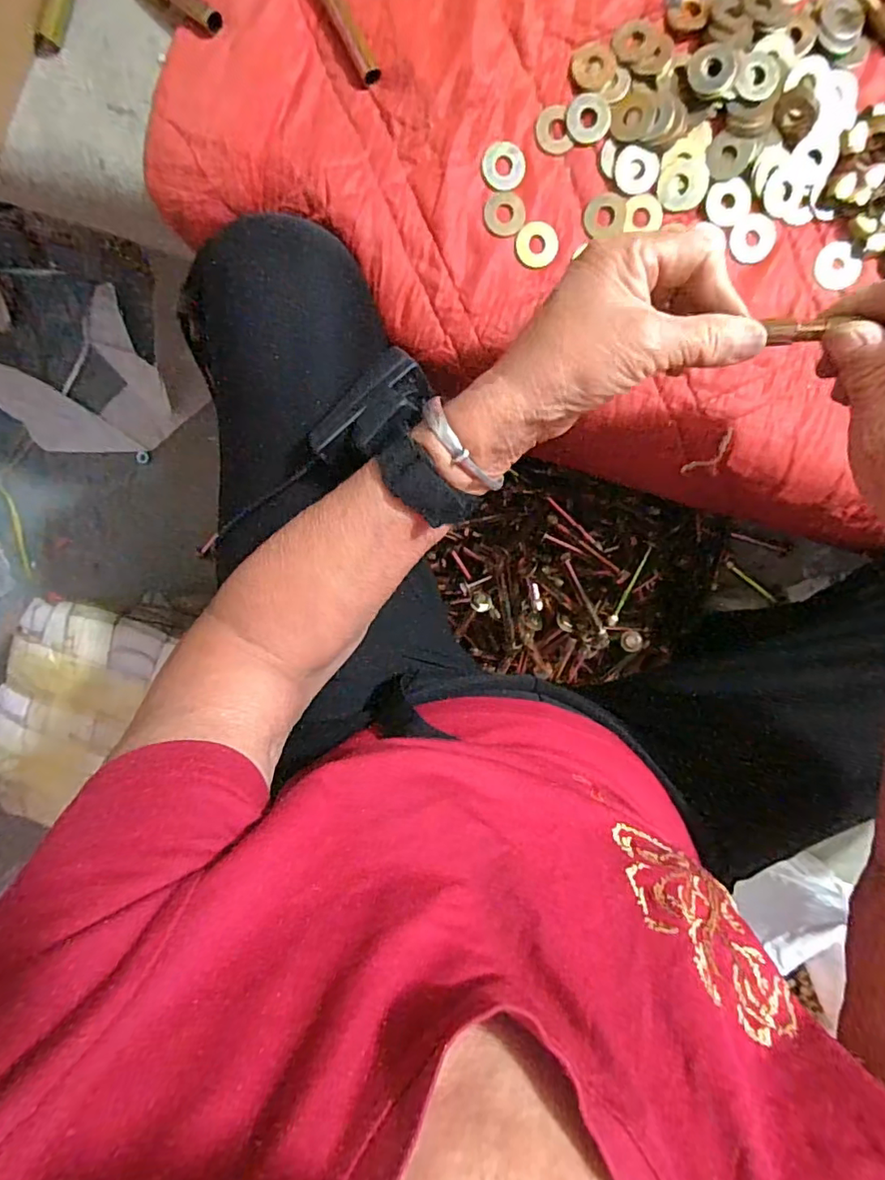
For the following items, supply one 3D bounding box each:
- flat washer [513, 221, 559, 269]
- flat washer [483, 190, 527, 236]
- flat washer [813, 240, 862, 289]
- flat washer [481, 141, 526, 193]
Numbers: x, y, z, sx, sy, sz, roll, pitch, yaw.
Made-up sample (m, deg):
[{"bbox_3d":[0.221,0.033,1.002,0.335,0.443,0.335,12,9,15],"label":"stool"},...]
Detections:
[{"bbox_3d":[0.056,-0.206,0.320,0.025,0.004,0.025,0,99,0],"label":"flat washer"},{"bbox_3d":[0.037,-0.222,0.315,0.024,0.004,0.024,0,99,0],"label":"flat washer"},{"bbox_3d":[0.236,-0.194,0.322,0.023,0.004,0.027,-41,96,6],"label":"flat washer"},{"bbox_3d":[0.036,-0.246,0.311,0.025,0.004,0.025,0,99,0],"label":"flat washer"}]

